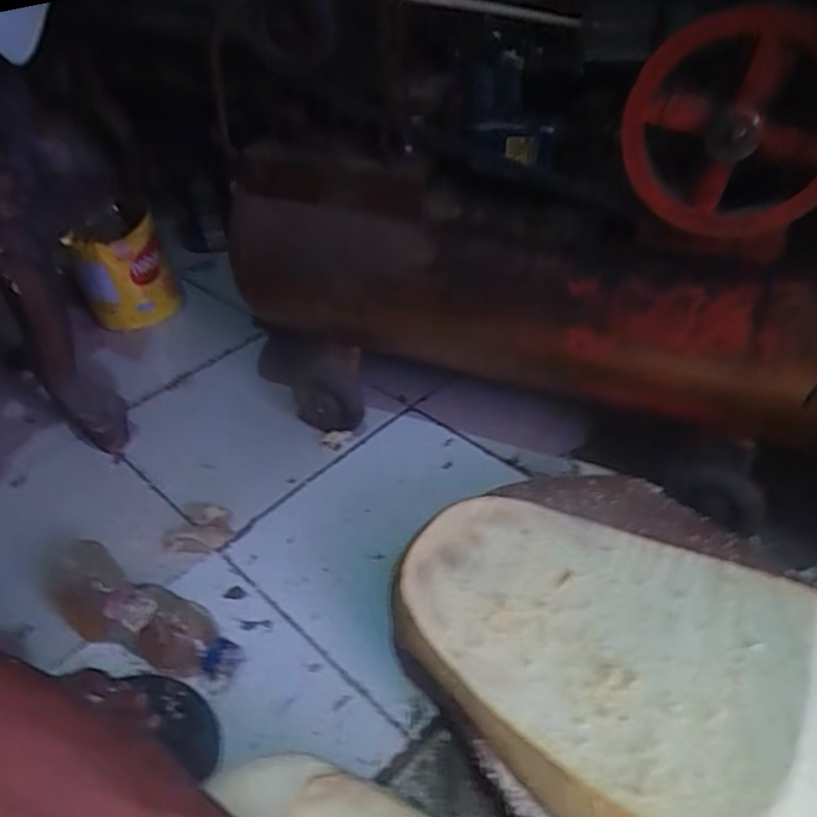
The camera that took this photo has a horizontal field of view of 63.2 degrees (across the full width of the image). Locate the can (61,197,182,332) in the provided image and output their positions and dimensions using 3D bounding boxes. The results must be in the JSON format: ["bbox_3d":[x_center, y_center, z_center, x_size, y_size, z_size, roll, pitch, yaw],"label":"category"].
[{"bbox_3d":[-0.449,-0.223,1.045,0.127,0.161,0.139,-23,42,-19],"label":"can"}]

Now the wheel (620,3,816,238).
[{"bbox_3d":[0.231,-0.193,0.470,0.157,0.160,0.042,8,53,36],"label":"wheel"}]

